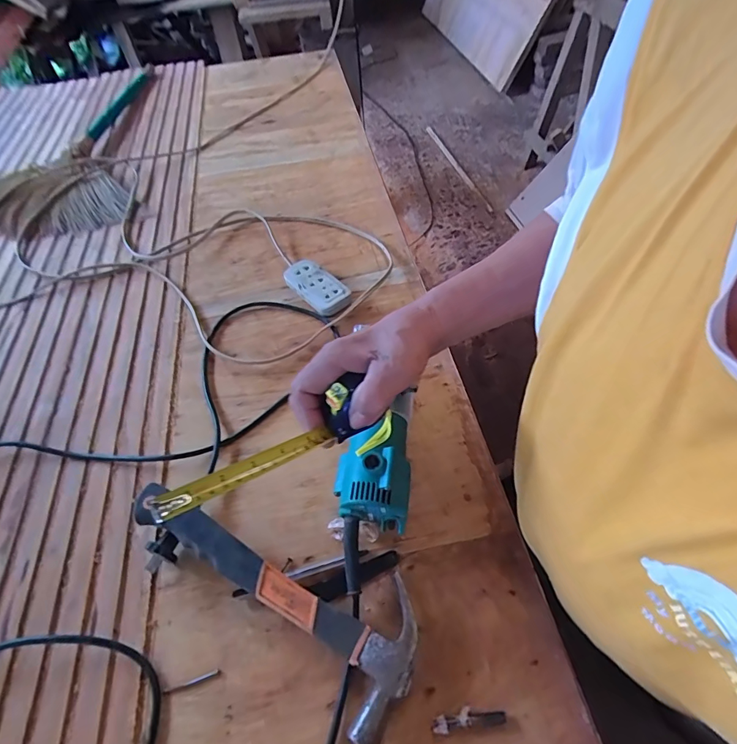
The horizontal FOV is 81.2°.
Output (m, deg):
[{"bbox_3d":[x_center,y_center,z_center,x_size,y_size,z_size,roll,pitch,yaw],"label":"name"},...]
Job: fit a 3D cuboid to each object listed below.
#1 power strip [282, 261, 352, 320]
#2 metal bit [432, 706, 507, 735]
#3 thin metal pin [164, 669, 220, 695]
[{"bbox_3d":[-0.081,-0.134,0.684,0.058,0.023,0.126,-35,60,-20],"label":"power strip"},{"bbox_3d":[0.085,0.295,0.366,0.063,0.008,0.015,-8,54,-3],"label":"metal bit"},{"bbox_3d":[-0.162,0.284,0.395,0.051,0.004,0.006,-17,55,-9],"label":"thin metal pin"}]

